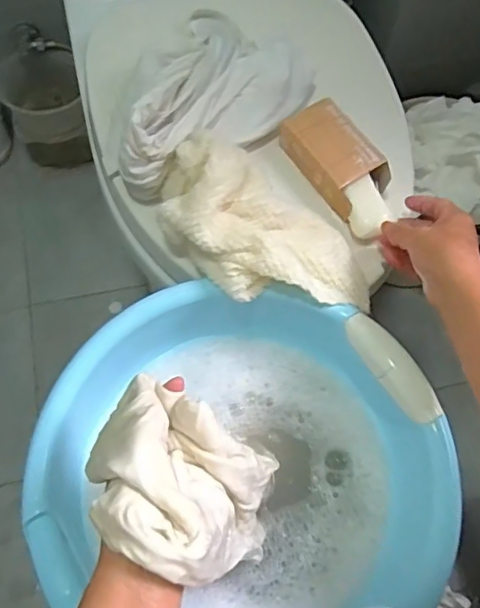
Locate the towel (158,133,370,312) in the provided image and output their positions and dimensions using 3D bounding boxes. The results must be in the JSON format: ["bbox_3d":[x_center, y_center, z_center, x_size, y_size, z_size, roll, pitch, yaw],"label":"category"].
[{"bbox_3d":[0.019,-0.066,0.525,0.222,0.072,0.123,31,65,13],"label":"towel"}]

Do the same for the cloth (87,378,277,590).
[{"bbox_3d":[-0.042,0.125,0.391,0.131,0.113,0.107,25,64,10],"label":"cloth"}]

